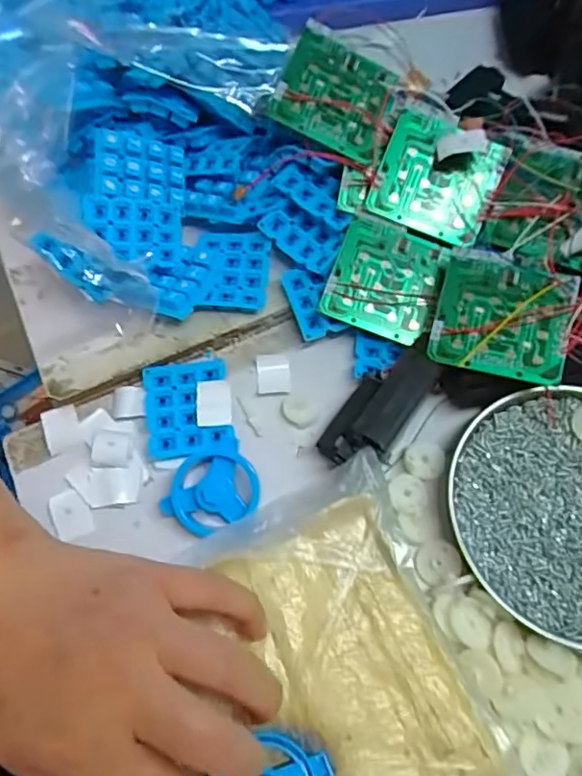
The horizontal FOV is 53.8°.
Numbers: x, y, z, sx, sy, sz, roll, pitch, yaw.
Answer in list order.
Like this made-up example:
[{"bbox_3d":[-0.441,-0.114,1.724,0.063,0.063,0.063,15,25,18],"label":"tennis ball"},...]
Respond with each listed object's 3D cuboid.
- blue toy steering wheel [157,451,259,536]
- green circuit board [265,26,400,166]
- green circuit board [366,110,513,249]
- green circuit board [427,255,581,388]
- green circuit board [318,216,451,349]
[{"bbox_3d":[-0.043,0.058,0.318,0.050,0.021,0.043,16,66,9],"label":"blue toy steering wheel"},{"bbox_3d":[0.029,-0.184,0.360,0.069,0.011,0.064,23,81,-3],"label":"green circuit board"},{"bbox_3d":[0.091,-0.130,0.358,0.071,0.004,0.067,22,92,1],"label":"green circuit board"},{"bbox_3d":[0.120,-0.041,0.326,0.072,0.007,0.068,14,77,18],"label":"green circuit board"},{"bbox_3d":[0.059,-0.067,0.357,0.065,0.005,0.067,21,84,3],"label":"green circuit board"}]

